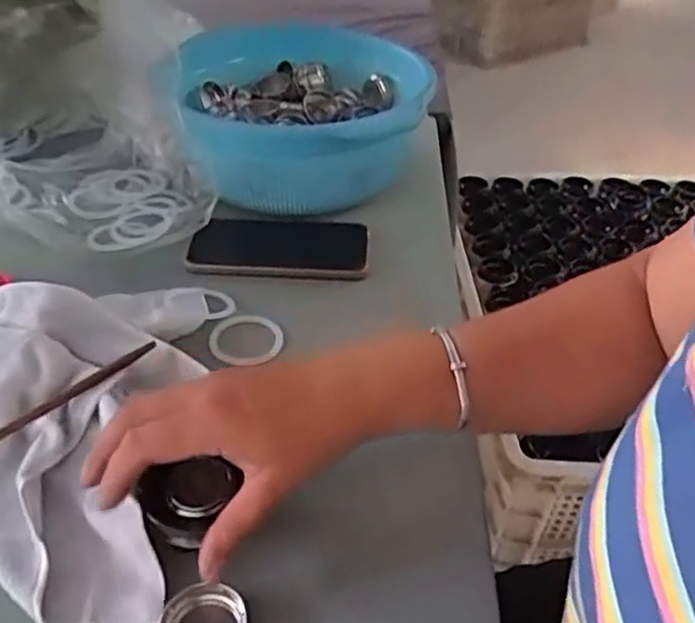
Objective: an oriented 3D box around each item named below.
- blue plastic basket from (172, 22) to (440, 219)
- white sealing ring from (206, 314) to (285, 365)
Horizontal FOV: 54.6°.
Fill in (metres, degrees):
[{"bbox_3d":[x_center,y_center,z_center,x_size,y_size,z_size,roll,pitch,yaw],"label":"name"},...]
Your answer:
[{"bbox_3d":[-0.051,-0.207,0.731,0.242,0.120,0.286,-5,41,-10],"label":"blue plastic basket"},{"bbox_3d":[-0.082,0.019,0.547,0.059,0.011,0.059,2,41,-2],"label":"white sealing ring"}]

